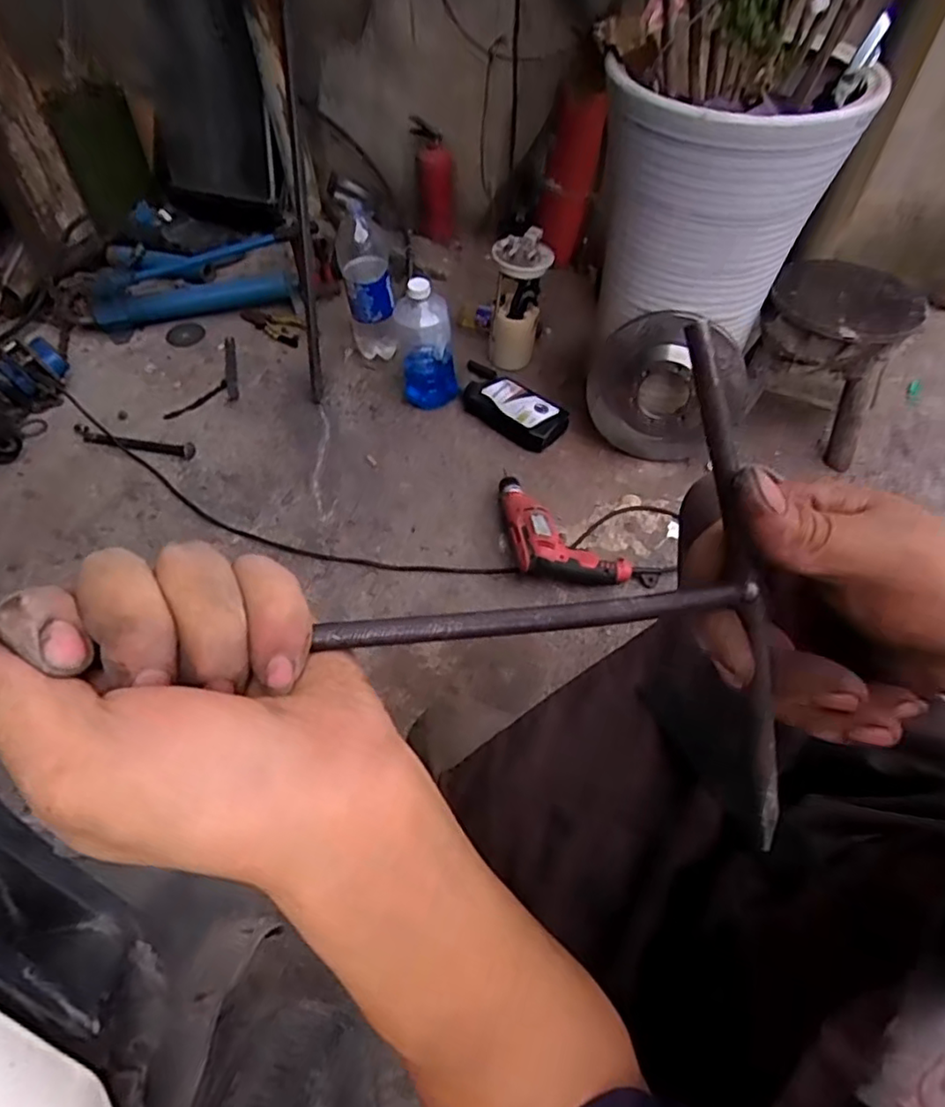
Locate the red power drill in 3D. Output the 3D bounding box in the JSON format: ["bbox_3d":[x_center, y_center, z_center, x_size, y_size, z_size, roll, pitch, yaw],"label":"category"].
[{"bbox_3d":[0.122,-0.023,1.103,0.141,0.069,0.295,-38,60,-24],"label":"red power drill"}]

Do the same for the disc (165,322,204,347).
[{"bbox_3d":[-0.676,-0.517,1.497,0.085,0.008,0.089,-12,55,-9],"label":"disc"}]

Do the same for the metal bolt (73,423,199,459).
[{"bbox_3d":[-0.689,-0.228,1.276,0.279,0.023,0.035,13,55,9],"label":"metal bolt"}]

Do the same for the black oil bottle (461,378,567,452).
[{"bbox_3d":[0.082,-0.301,1.308,0.229,0.064,0.101,36,61,23],"label":"black oil bottle"}]

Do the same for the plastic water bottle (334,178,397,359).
[{"bbox_3d":[-0.220,-0.567,1.327,0.104,0.326,0.123,-8,54,-7],"label":"plastic water bottle"}]

